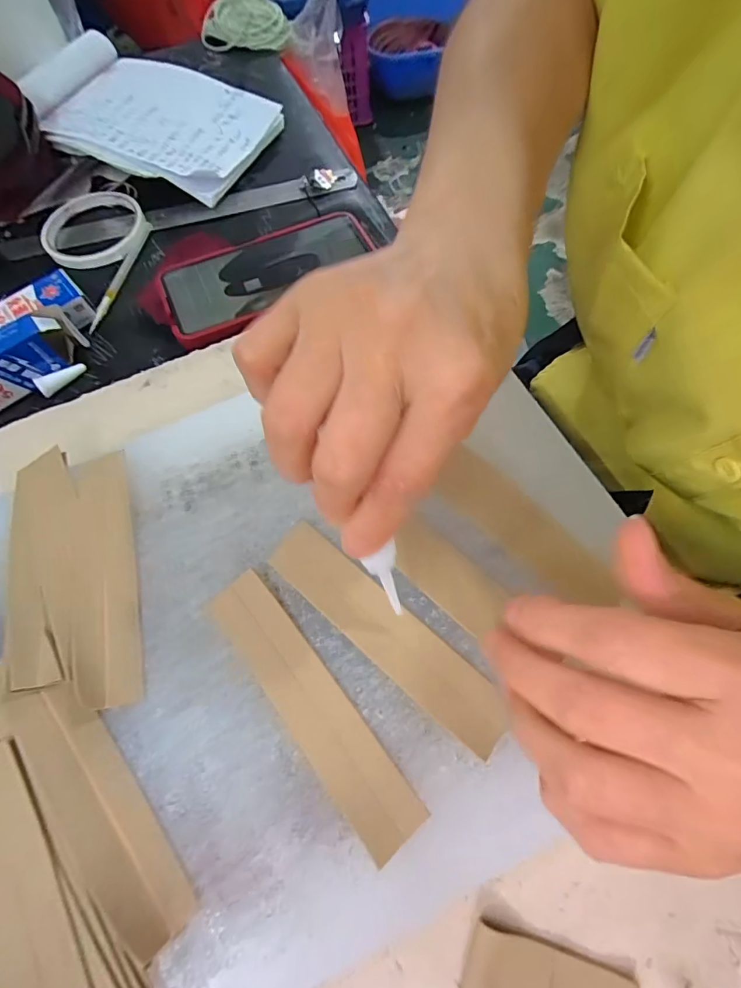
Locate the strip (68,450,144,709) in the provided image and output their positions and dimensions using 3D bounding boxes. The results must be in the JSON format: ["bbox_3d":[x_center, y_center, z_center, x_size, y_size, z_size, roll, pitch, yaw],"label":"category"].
[{"bbox_3d":[-0.132,0.037,0.230,0.029,0.006,0.128,-16,65,-5],"label":"strip"}]

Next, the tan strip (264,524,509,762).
[{"bbox_3d":[0.005,0.060,0.212,0.129,0.005,0.027,38,72,18],"label":"tan strip"}]

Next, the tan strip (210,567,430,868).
[{"bbox_3d":[-0.026,0.088,0.201,0.027,0.005,0.125,-37,68,-14],"label":"tan strip"}]

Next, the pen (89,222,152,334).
[{"bbox_3d":[-0.203,-0.181,0.380,0.011,0.005,0.116,8,65,6],"label":"pen"}]

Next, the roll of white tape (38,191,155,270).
[{"bbox_3d":[-0.241,-0.233,0.405,0.085,0.011,0.090,-1,65,2],"label":"roll of white tape"}]

